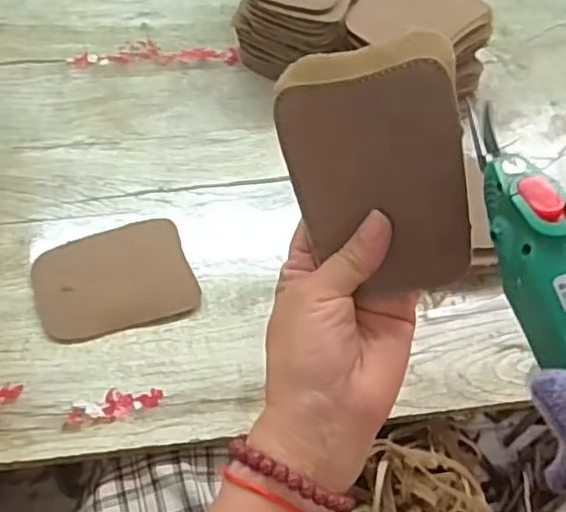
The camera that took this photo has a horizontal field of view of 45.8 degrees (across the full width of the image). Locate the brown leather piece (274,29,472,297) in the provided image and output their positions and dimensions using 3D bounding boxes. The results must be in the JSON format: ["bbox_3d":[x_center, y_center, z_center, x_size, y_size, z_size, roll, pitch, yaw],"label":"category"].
[{"bbox_3d":[0.045,-0.040,0.330,0.085,0.120,0.004,-6,19,21],"label":"brown leather piece"}]

